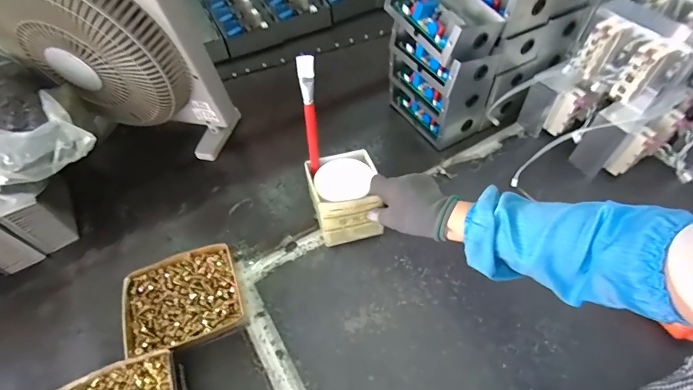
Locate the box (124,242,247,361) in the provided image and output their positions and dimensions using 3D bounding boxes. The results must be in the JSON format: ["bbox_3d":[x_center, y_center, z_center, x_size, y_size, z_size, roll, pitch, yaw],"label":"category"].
[{"bbox_3d":[-0.248,0.163,0.570,0.169,0.039,0.151,-21,56,-12],"label":"box"}]

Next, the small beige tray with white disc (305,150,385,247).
[{"bbox_3d":[-0.003,0.006,0.636,0.111,0.104,0.111,-10,51,-7],"label":"small beige tray with white disc"}]

